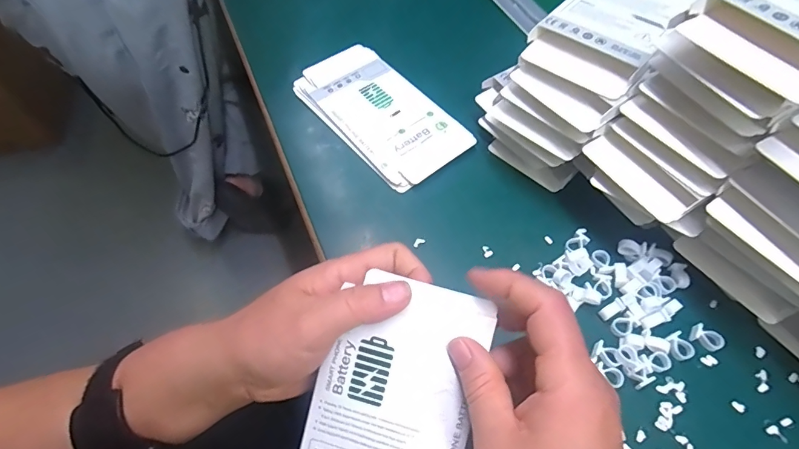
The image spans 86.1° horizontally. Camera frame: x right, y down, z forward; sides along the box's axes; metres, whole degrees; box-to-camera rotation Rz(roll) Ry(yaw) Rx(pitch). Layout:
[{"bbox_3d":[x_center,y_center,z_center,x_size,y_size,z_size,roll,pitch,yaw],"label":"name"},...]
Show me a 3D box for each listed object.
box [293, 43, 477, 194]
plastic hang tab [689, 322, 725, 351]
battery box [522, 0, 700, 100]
[{"bbox_3d":[-0.019,-0.110,0.418,0.094,0.013,0.181,-37,66,-17],"label":"box"},{"bbox_3d":[0.213,0.078,0.296,0.021,0.005,0.014,25,65,16],"label":"plastic hang tab"},{"bbox_3d":[0.165,-0.154,0.316,0.077,0.018,0.143,38,67,22],"label":"battery box"}]

